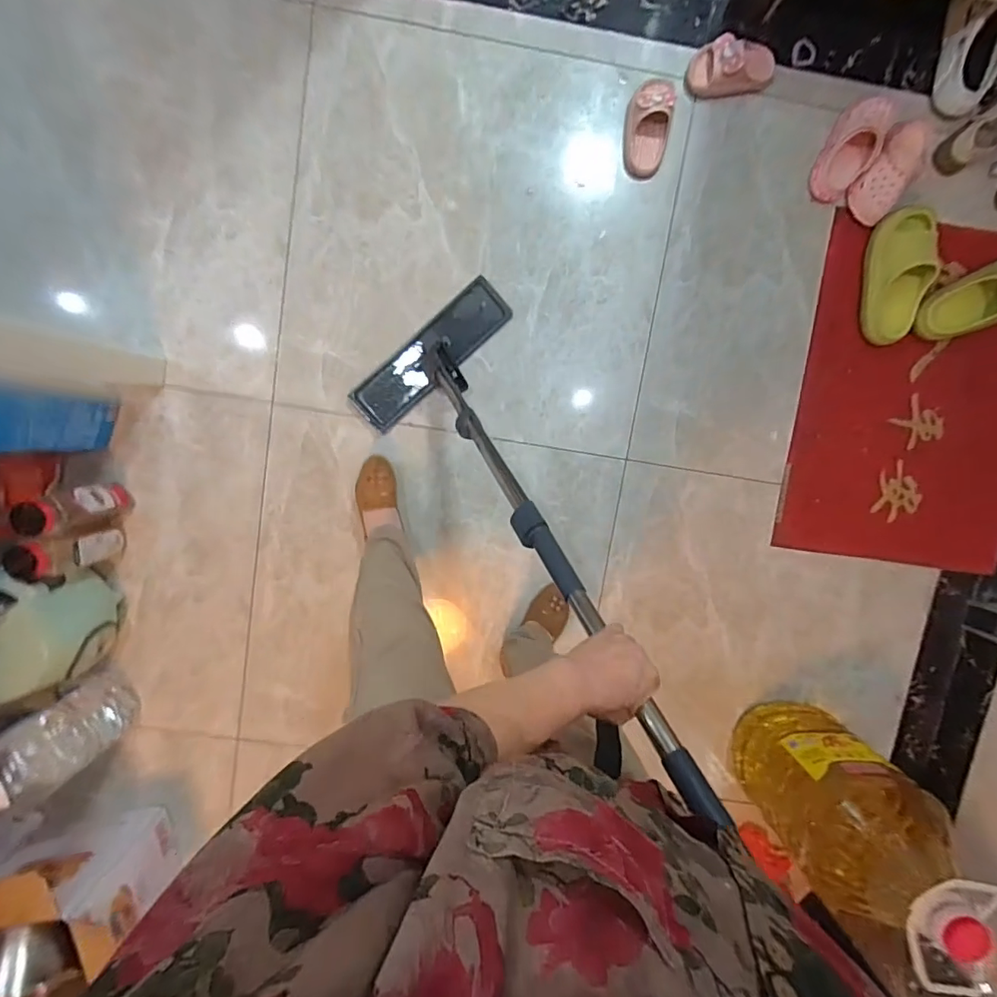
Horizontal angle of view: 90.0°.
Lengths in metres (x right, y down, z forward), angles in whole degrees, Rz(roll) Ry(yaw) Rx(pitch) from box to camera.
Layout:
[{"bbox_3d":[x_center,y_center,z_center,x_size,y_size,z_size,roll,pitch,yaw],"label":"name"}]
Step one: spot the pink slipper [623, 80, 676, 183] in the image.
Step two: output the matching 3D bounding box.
[{"bbox_3d":[0.301,-0.745,0.991,0.085,0.069,0.169,3,98,-2],"label":"pink slipper"}]

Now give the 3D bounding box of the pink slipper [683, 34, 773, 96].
[{"bbox_3d":[0.463,-0.850,0.983,0.173,0.053,0.093,0,98,-1],"label":"pink slipper"}]

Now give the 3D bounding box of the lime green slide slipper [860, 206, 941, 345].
[{"bbox_3d":[0.848,-0.467,1.057,0.126,0.065,0.260,-9,99,0],"label":"lime green slide slipper"}]

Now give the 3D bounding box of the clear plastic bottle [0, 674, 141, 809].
[{"bbox_3d":[-0.913,0.512,1.001,0.162,0.316,0.156,-37,97,3],"label":"clear plastic bottle"}]

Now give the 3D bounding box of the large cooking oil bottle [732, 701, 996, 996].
[{"bbox_3d":[0.686,0.629,0.993,0.196,0.503,0.246,23,96,-4],"label":"large cooking oil bottle"}]

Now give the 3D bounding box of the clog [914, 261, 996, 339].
[{"bbox_3d":[1.034,-0.428,1.066,0.254,0.076,0.132,-30,98,3],"label":"clog"}]

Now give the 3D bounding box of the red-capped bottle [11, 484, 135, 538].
[{"bbox_3d":[-0.853,0.021,1.012,0.090,0.216,0.084,-14,98,1],"label":"red-capped bottle"}]

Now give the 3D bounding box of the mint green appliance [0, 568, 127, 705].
[{"bbox_3d":[-0.949,0.273,1.019,0.251,0.269,0.267,9,98,-3],"label":"mint green appliance"}]

